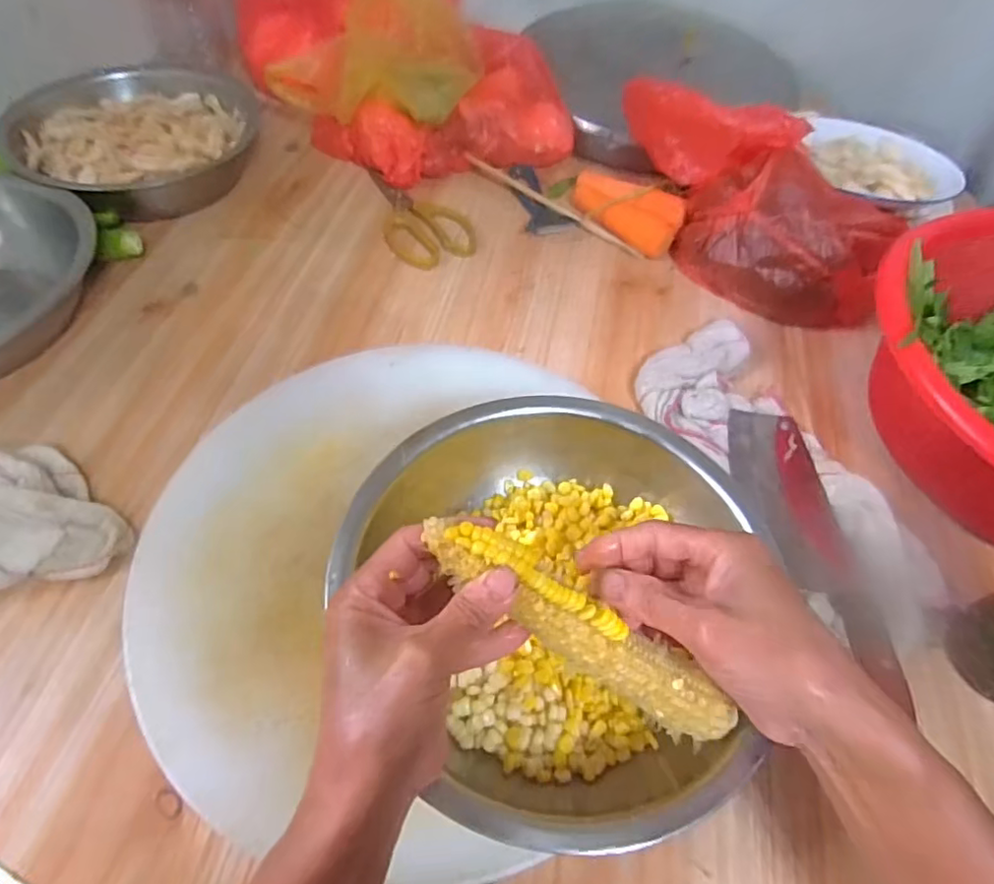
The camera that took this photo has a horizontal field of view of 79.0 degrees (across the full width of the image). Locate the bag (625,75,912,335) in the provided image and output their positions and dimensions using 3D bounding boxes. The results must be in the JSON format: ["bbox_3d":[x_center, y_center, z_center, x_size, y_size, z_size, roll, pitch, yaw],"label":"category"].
[{"bbox_3d":[0.287,-0.271,0.678,0.150,0.130,0.342,-36,82,-25],"label":"bag"}]

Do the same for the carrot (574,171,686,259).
[{"bbox_3d":[0.162,-0.293,0.750,0.150,0.040,0.066,39,62,21],"label":"carrot"}]

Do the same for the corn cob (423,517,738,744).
[{"bbox_3d":[0.049,0.099,0.315,0.194,0.028,0.033,37,57,-11],"label":"corn cob"}]

